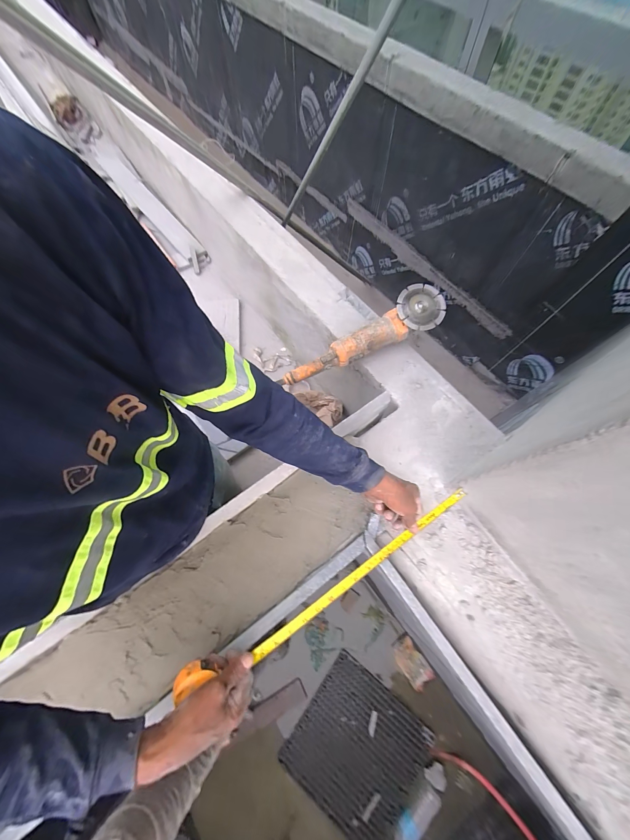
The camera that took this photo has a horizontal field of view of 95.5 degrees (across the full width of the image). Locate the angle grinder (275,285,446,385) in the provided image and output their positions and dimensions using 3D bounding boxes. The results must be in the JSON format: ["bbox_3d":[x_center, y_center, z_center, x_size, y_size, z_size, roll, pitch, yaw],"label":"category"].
[{"bbox_3d":[0.110,-0.173,0.655,0.394,0.111,0.095,-27,70,-8],"label":"angle grinder"}]

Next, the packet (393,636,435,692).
[{"bbox_3d":[0.453,1.134,1.336,0.111,0.021,0.195,-33,71,-11],"label":"packet"}]

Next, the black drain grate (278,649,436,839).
[{"bbox_3d":[0.182,1.409,1.231,0.486,0.042,0.483,35,74,15],"label":"black drain grate"}]

